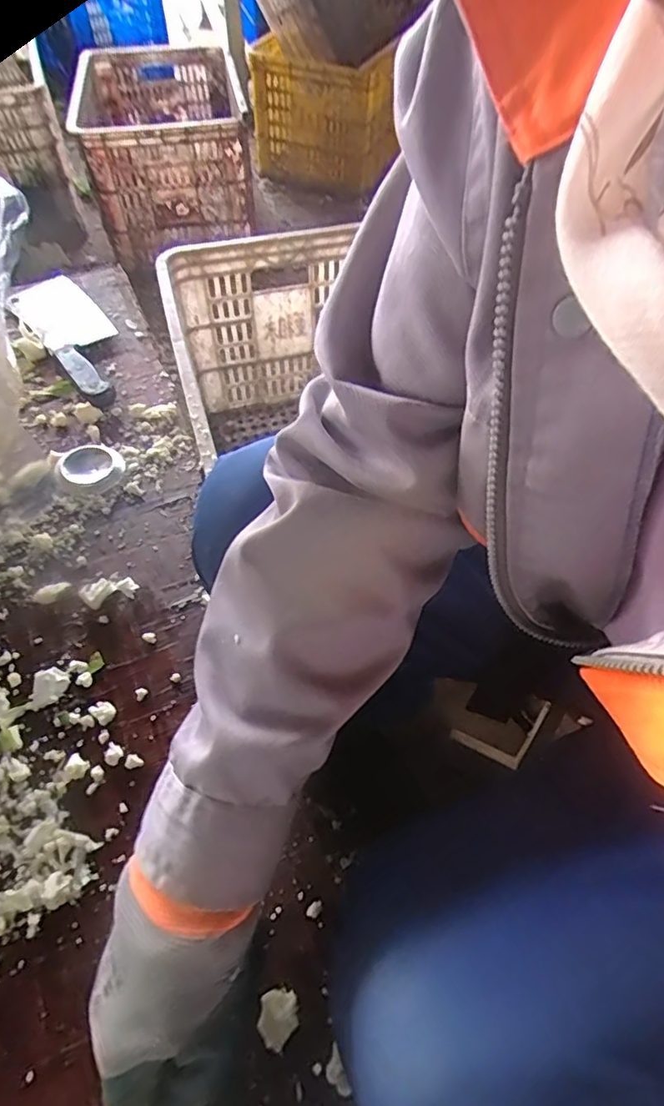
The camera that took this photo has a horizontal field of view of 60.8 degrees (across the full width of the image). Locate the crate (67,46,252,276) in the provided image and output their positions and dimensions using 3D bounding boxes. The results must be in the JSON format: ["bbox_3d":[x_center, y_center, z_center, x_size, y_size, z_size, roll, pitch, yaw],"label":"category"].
[{"bbox_3d":[-0.393,-0.969,1.387,0.356,0.287,0.608,-8,54,-7],"label":"crate"}]

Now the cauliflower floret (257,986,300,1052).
[{"bbox_3d":[-0.029,0.258,0.314,0.021,0.012,0.026,1,53,0],"label":"cauliflower floret"}]

